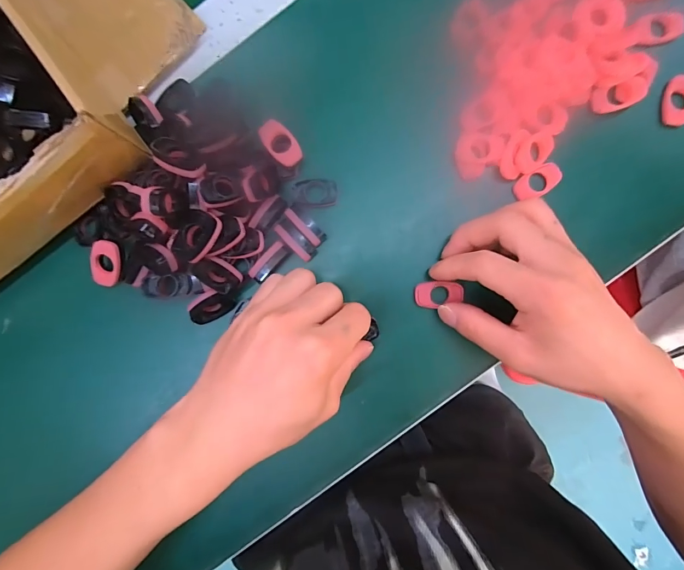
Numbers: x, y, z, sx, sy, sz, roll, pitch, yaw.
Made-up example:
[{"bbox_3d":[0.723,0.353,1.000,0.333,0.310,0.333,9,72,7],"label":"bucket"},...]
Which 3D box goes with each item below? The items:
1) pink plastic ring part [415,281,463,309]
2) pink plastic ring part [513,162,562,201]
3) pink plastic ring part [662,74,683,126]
[{"bbox_3d":[0.068,0.007,0.264,0.033,0.004,0.018,-6,92,4],"label":"pink plastic ring part"},{"bbox_3d":[0.137,-0.072,0.264,0.033,0.005,0.018,-31,89,3],"label":"pink plastic ring part"},{"bbox_3d":[0.232,-0.127,0.259,0.019,0.008,0.034,-2,92,0],"label":"pink plastic ring part"}]

